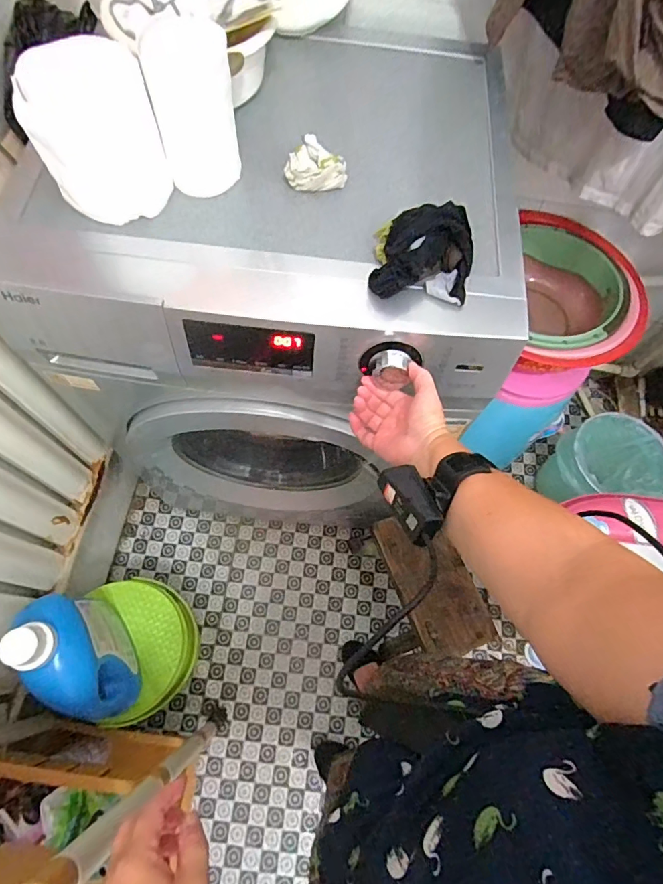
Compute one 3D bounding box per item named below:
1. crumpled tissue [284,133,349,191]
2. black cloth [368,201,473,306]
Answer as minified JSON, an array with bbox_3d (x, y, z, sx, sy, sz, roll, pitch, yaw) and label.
[{"bbox_3d":[-0.018,-0.327,0.548,0.072,0.034,0.045,0,67,-4],"label":"crumpled tissue"},{"bbox_3d":[0.099,-0.200,0.495,0.104,0.049,0.103,9,67,0],"label":"black cloth"}]

